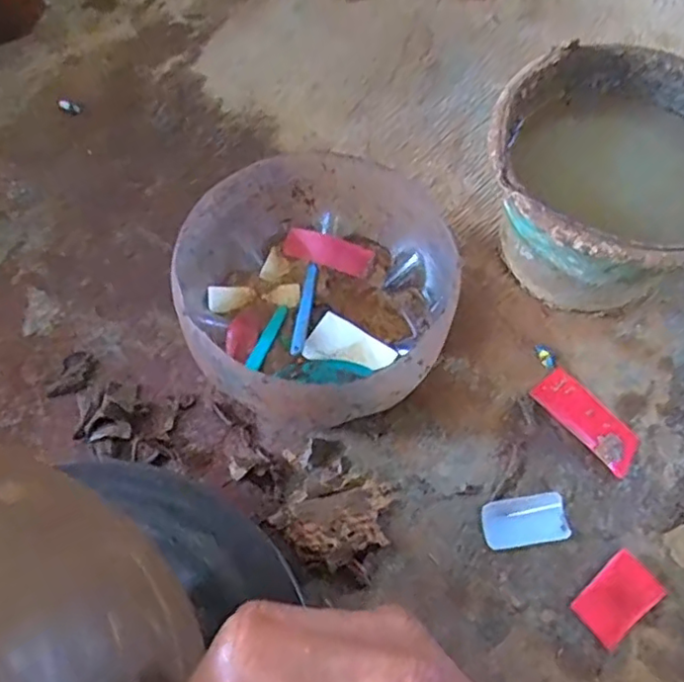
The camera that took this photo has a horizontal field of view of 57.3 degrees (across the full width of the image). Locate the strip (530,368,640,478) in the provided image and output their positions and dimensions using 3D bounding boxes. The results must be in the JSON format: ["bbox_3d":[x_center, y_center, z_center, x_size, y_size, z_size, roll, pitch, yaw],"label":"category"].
[{"bbox_3d":[0.238,0.075,0.604,0.045,0.005,0.108,-37,70,-19],"label":"strip"}]

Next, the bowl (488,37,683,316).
[{"bbox_3d":[0.259,-0.139,0.626,0.256,0.178,0.239,1,62,-2],"label":"bowl"}]

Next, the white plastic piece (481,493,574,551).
[{"bbox_3d":[0.162,0.159,0.555,0.075,0.011,0.041,-6,63,-6],"label":"white plastic piece"}]

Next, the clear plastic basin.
[{"bbox_3d":[-0.023,-0.041,0.589,0.247,0.126,0.239,1,62,-2],"label":"clear plastic basin"}]

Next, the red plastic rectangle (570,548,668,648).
[{"bbox_3d":[0.232,0.215,0.526,0.070,0.016,0.048,-34,68,-18],"label":"red plastic rectangle"}]

